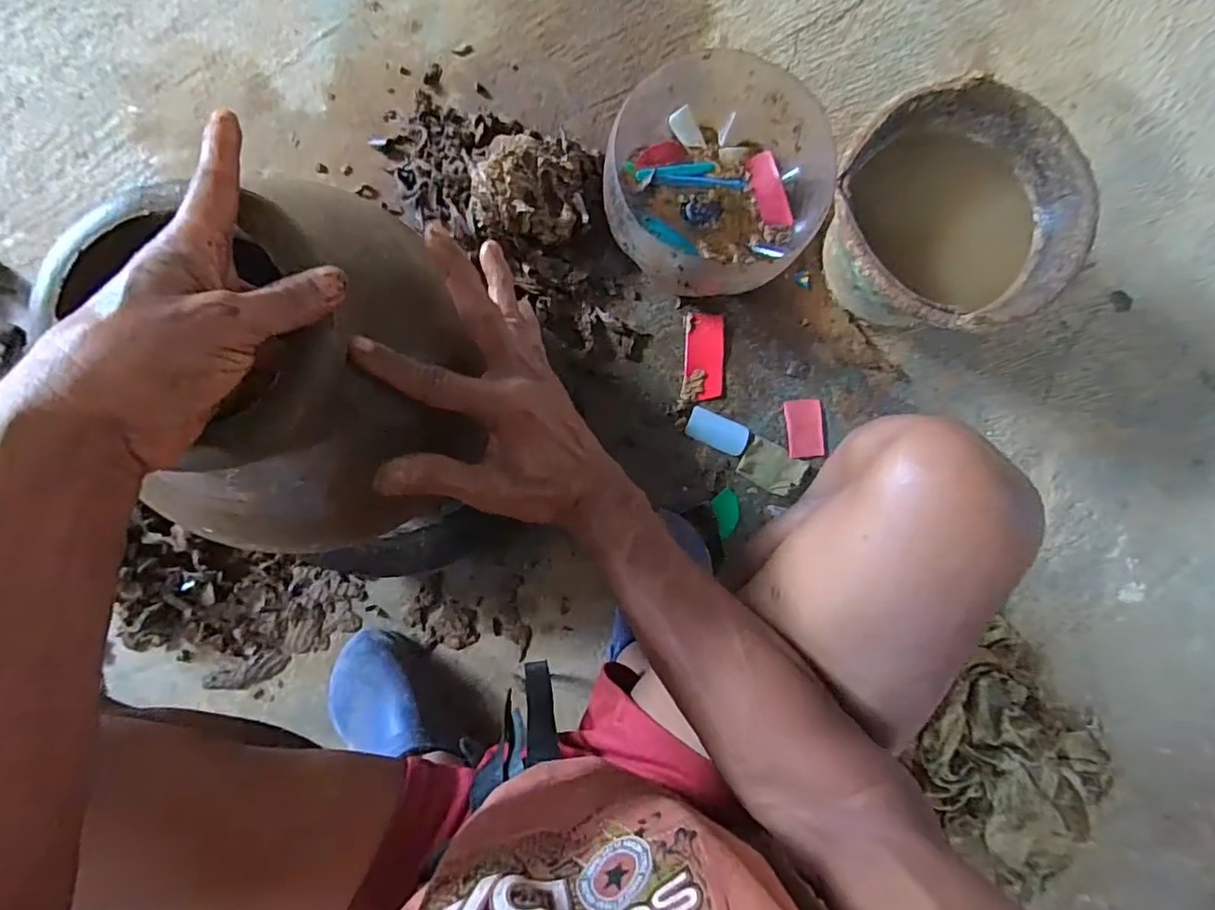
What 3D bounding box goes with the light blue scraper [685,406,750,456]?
[{"bbox_3d":[0.138,-0.031,0.717,0.078,0.009,0.041,23,86,-3],"label":"light blue scraper"}]

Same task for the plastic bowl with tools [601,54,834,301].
[{"bbox_3d":[0.124,-0.314,0.675,0.241,0.131,0.249,0,88,-5],"label":"plastic bowl with tools"}]

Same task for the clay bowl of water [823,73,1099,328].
[{"bbox_3d":[0.362,-0.255,0.663,0.265,0.178,0.241,0,88,-5],"label":"clay bowl of water"}]

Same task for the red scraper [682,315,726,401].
[{"bbox_3d":[0.122,-0.122,0.721,0.051,0.008,0.108,5,88,-4],"label":"red scraper"}]

